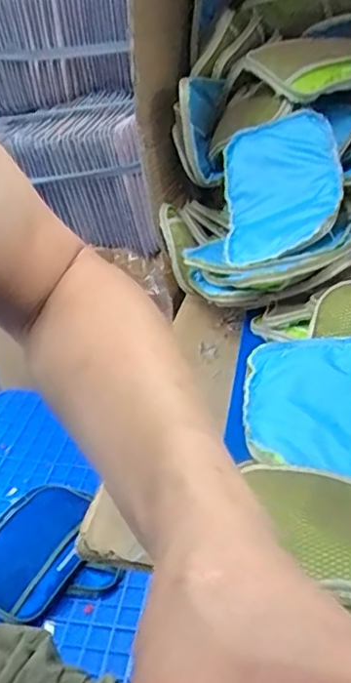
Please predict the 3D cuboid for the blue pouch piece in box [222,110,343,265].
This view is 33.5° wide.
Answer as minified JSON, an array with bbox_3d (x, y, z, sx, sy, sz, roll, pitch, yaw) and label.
[{"bbox_3d":[0.117,-0.176,0.674,0.147,0.029,0.170,-19,61,21],"label":"blue pouch piece in box"}]

